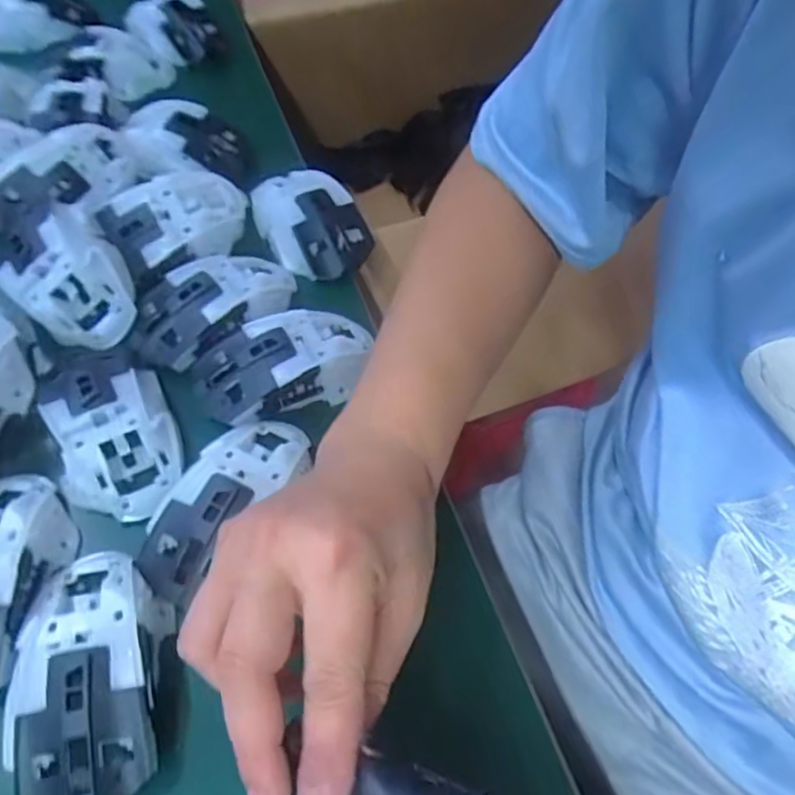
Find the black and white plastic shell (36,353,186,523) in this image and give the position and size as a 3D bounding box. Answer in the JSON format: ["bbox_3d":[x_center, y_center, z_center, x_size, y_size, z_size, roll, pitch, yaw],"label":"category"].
[{"bbox_3d":[-0.164,0.010,0.369,0.062,0.026,0.114,-23,60,-16],"label":"black and white plastic shell"}]

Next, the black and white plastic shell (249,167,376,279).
[{"bbox_3d":[-0.064,-0.130,0.481,0.065,0.030,0.100,-28,62,-18],"label":"black and white plastic shell"}]

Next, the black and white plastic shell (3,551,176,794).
[{"bbox_3d":[-0.140,0.124,0.297,0.062,0.033,0.114,-4,57,-4],"label":"black and white plastic shell"}]

